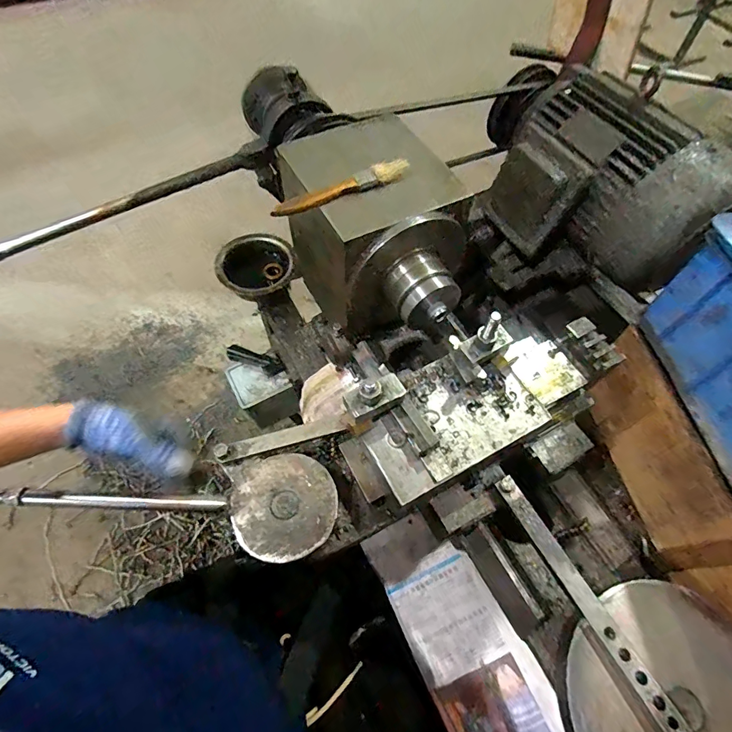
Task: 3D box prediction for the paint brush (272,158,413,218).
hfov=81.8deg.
[{"bbox_3d":[-0.025,-0.184,0.432,0.151,0.013,0.022,-23,63,-15],"label":"paint brush"}]

